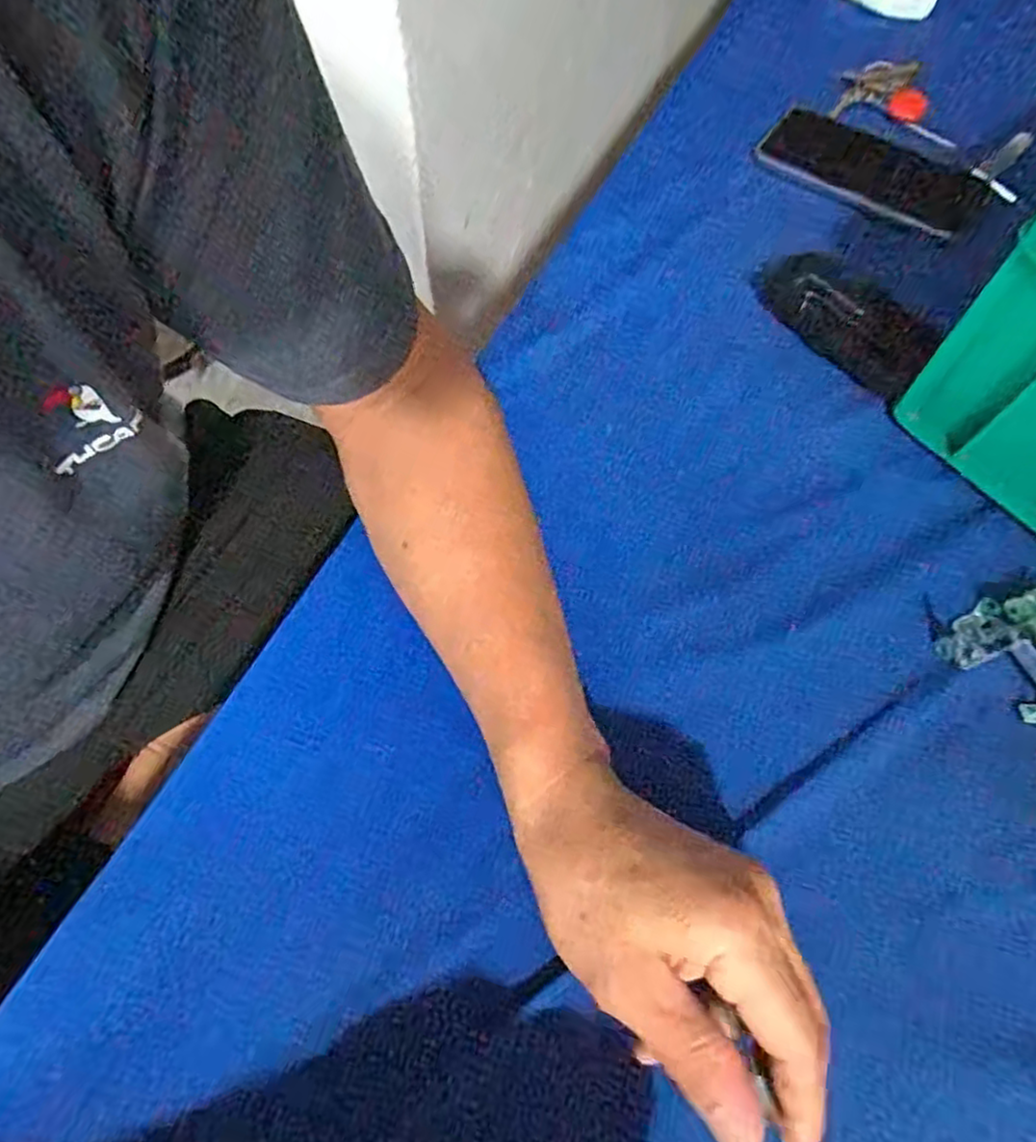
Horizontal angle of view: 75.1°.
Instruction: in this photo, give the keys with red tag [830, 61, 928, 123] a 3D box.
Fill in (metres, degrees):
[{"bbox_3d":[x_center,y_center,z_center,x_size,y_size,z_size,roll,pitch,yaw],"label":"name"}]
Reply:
[{"bbox_3d":[0.298,-0.388,0.544,0.074,0.043,0.029,11,64,5],"label":"keys with red tag"}]

